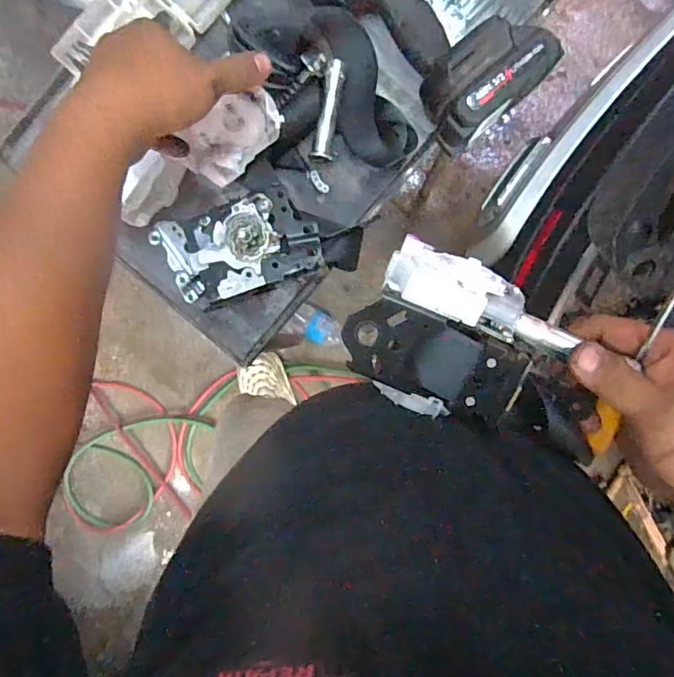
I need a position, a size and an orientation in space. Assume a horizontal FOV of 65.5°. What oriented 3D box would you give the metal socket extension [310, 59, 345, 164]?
[{"bbox_3d":[-0.007,-0.222,0.514,0.020,0.016,0.095,12,92,-1],"label":"metal socket extension"}]

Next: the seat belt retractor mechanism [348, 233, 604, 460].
[{"bbox_3d":[0.104,0.014,0.357,0.182,0.052,0.104,27,92,4],"label":"seat belt retractor mechanism"}]

